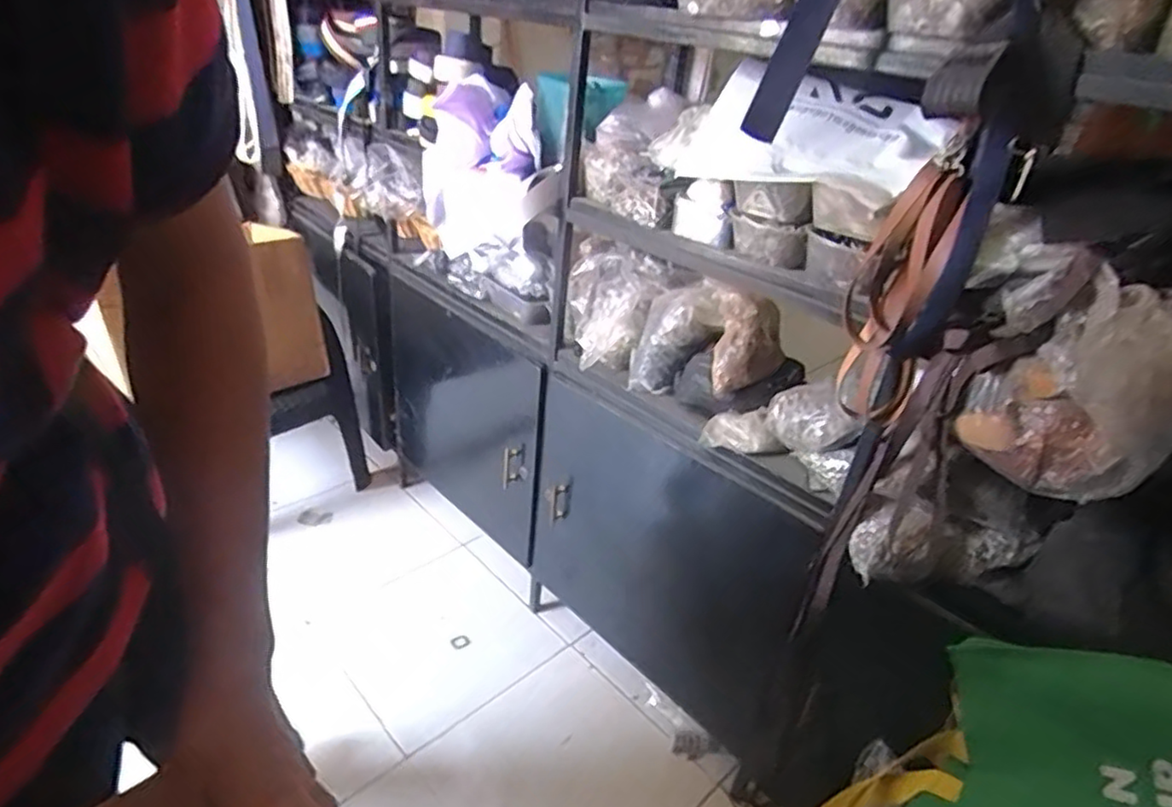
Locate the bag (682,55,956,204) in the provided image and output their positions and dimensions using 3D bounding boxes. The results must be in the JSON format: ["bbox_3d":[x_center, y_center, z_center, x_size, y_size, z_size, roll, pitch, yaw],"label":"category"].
[{"bbox_3d":[0.279,-0.330,0.829,0.140,0.123,0.299,-21,40,-39],"label":"bag"}]

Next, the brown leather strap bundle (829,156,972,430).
[{"bbox_3d":[0.338,-0.106,0.740,0.094,0.292,0.098,19,32,22],"label":"brown leather strap bundle"}]

